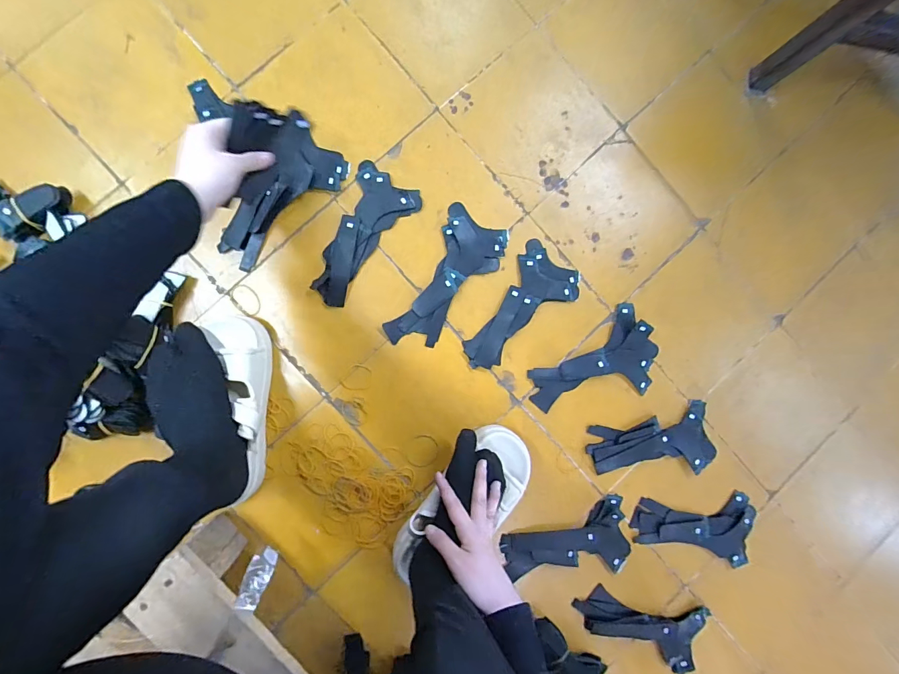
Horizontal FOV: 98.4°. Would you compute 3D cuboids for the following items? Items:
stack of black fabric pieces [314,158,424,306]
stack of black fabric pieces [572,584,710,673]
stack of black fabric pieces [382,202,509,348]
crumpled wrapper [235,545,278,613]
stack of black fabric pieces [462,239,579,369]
[{"bbox_3d":[-0.125,-0.140,0.555,0.092,0.010,0.200,27,88,-5],"label":"stack of black fabric pieces"},{"bbox_3d":[0.292,0.442,0.593,0.202,0.018,0.100,20,88,-5],"label":"stack of black fabric pieces"},{"bbox_3d":[0.000,-0.078,0.566,0.097,0.011,0.215,29,88,-5],"label":"stack of black fabric pieces"},{"bbox_3d":[-0.234,0.293,0.473,0.029,0.009,0.066,23,47,-8],"label":"crumpled wrapper"},{"bbox_3d":[0.101,-0.040,0.576,0.099,0.015,0.201,42,87,-4],"label":"stack of black fabric pieces"}]

